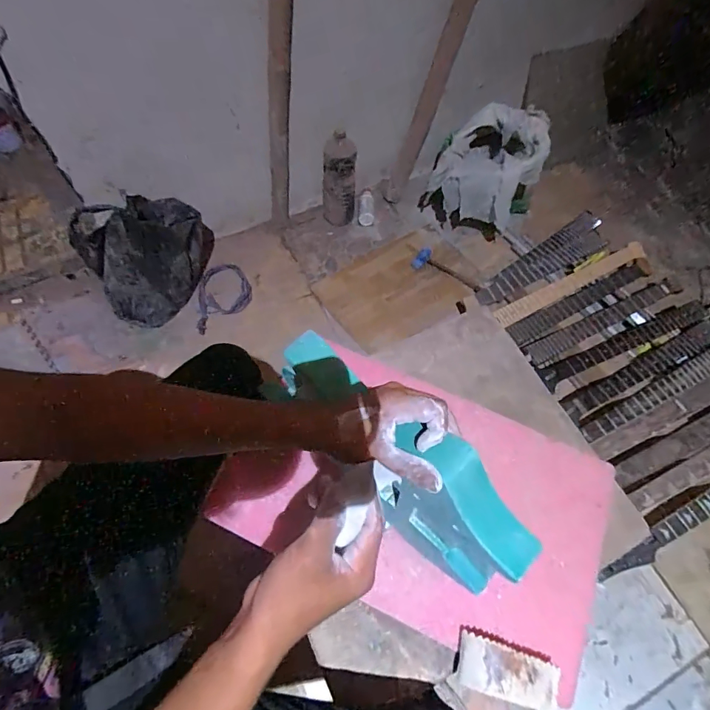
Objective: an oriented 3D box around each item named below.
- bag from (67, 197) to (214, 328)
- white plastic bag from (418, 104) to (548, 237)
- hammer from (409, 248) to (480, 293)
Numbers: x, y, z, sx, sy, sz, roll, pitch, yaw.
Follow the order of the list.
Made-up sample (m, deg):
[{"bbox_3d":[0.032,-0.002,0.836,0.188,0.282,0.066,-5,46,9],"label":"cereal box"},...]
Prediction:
[{"bbox_3d":[-0.527,-0.263,1.172,0.328,0.356,0.134,-34,67,-19],"label":"bag"},{"bbox_3d":[0.397,-0.567,1.332,0.318,0.307,0.235,21,62,10],"label":"white plastic bag"},{"bbox_3d":[0.291,-0.265,1.344,0.226,0.030,0.092,30,64,14],"label":"hammer"}]

